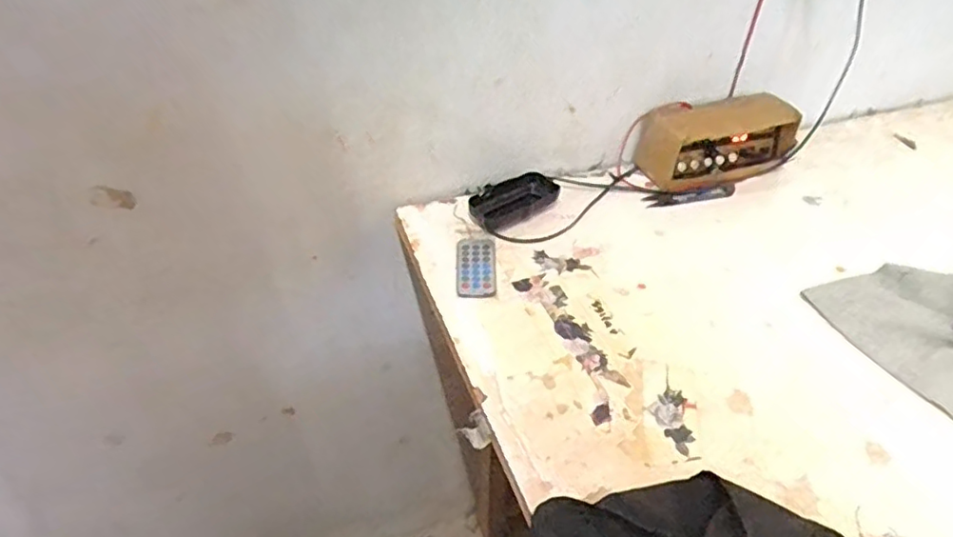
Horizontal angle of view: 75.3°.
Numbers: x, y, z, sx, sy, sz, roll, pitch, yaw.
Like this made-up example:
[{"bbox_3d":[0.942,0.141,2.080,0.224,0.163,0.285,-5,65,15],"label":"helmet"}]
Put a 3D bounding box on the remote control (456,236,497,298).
[{"bbox_3d":[0.000,-0.004,0.651,0.041,0.007,0.089,-2,40,-2],"label":"remote control"}]

